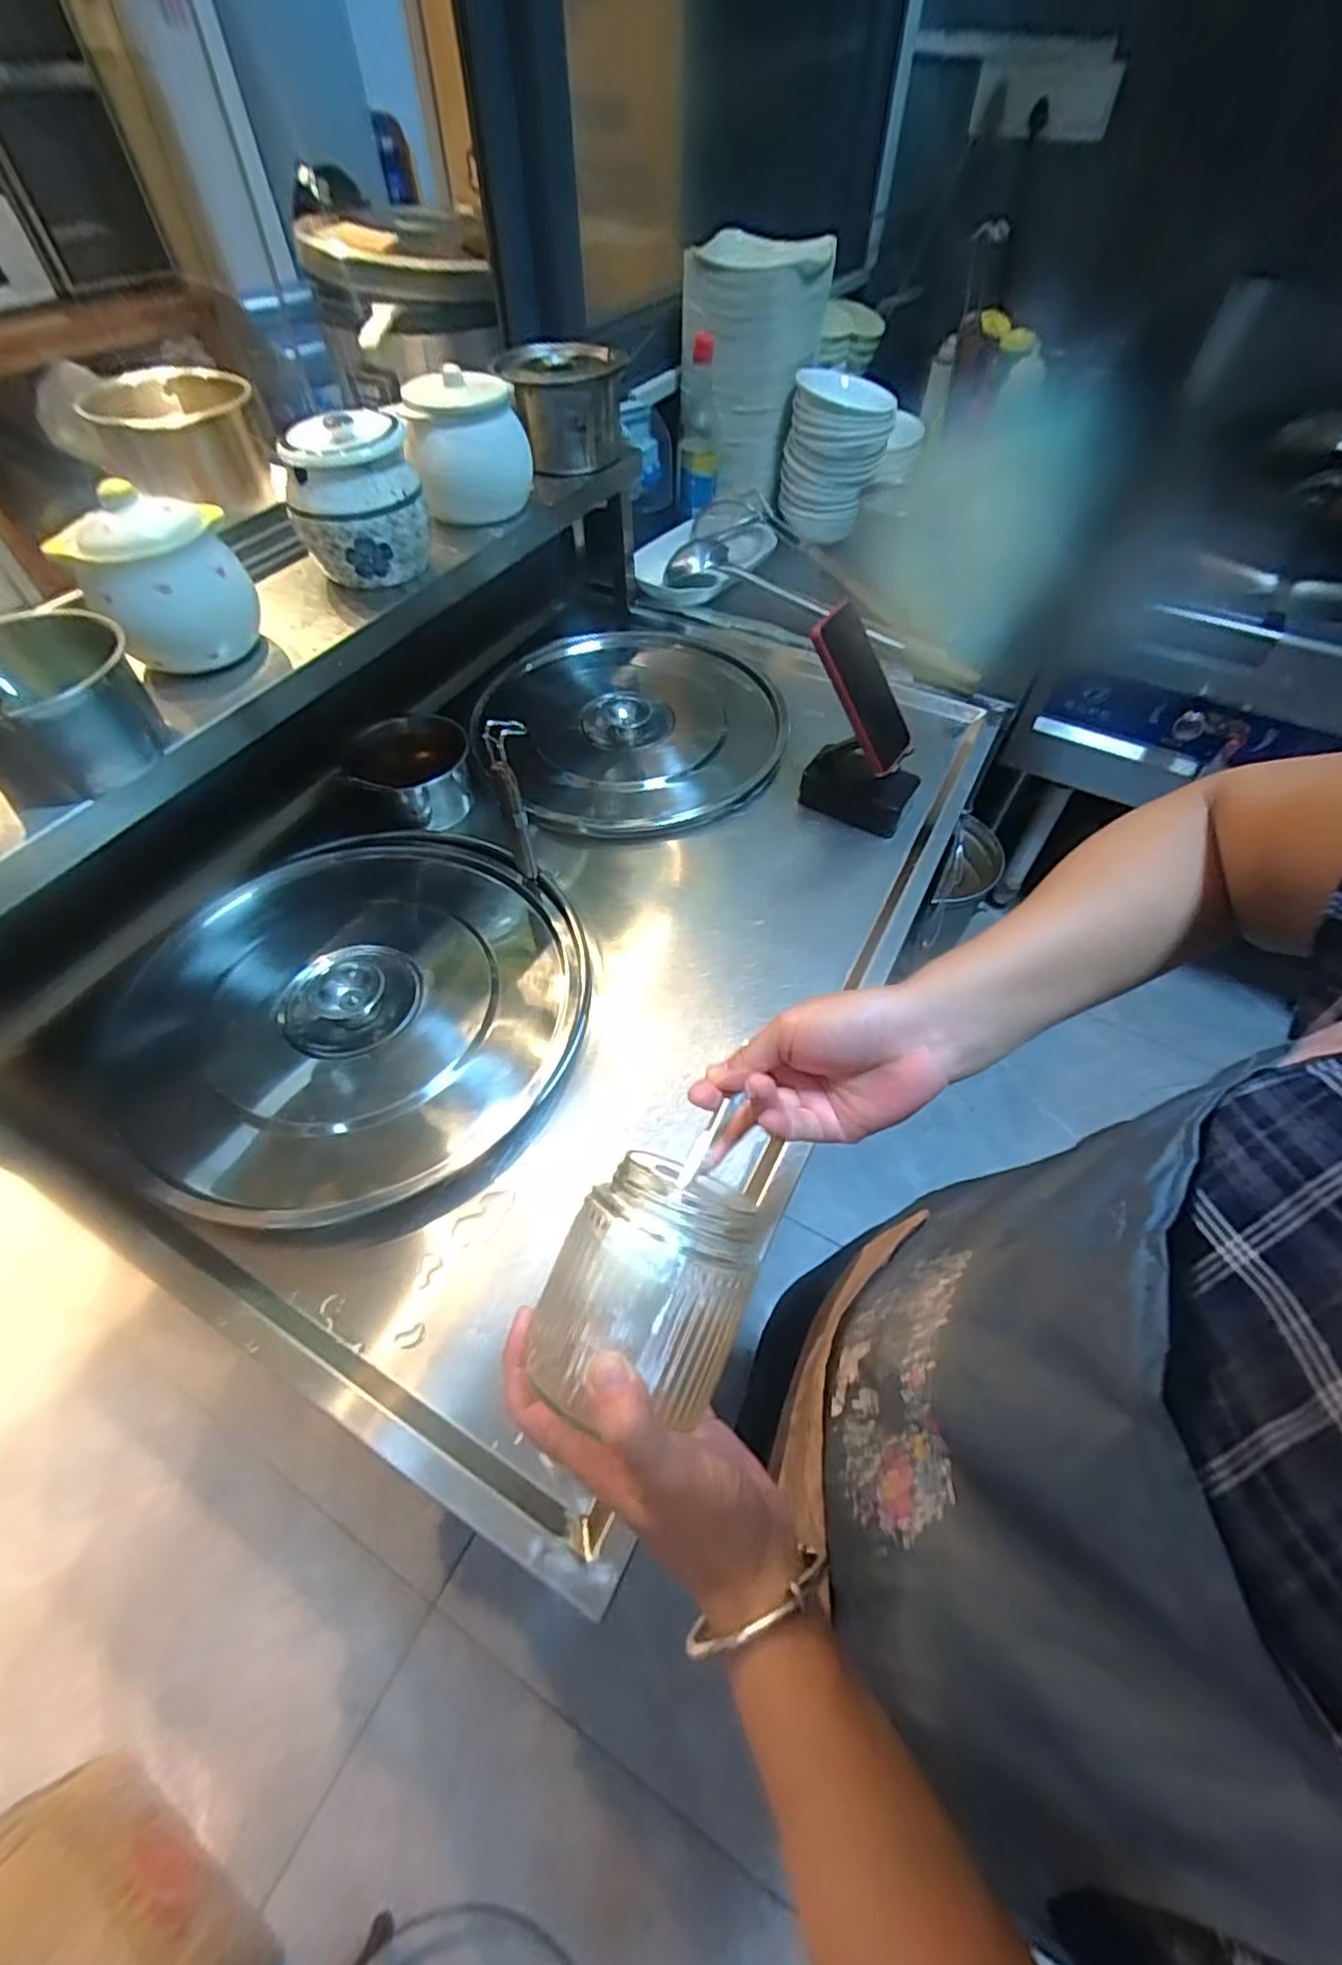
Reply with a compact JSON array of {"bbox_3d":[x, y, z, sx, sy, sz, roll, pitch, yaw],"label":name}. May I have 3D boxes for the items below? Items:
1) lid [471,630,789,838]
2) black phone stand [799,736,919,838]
[{"bbox_3d":[-0.042,-0.327,0.828,0.346,0.037,0.391,10,56,6],"label":"lid"},{"bbox_3d":[0.206,-0.217,0.750,0.117,0.068,0.063,29,60,16],"label":"black phone stand"}]

